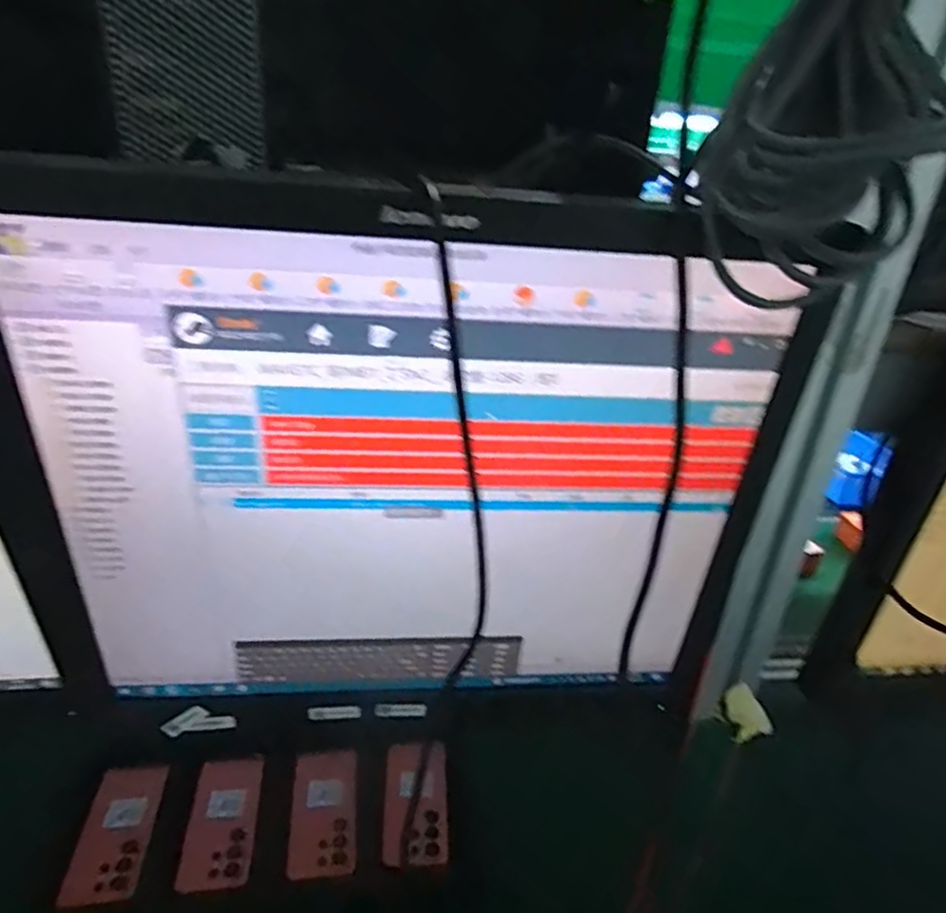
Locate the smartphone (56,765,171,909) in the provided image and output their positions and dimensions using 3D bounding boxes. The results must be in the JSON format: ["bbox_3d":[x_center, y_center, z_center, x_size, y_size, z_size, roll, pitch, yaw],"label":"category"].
[{"bbox_3d":[-0.413,0.438,0.755,0.073,0.016,0.160,0,27,-9],"label":"smartphone"}]

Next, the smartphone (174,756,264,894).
[{"bbox_3d":[-0.295,0.427,0.764,0.075,0.012,0.157,0,27,-9],"label":"smartphone"}]

